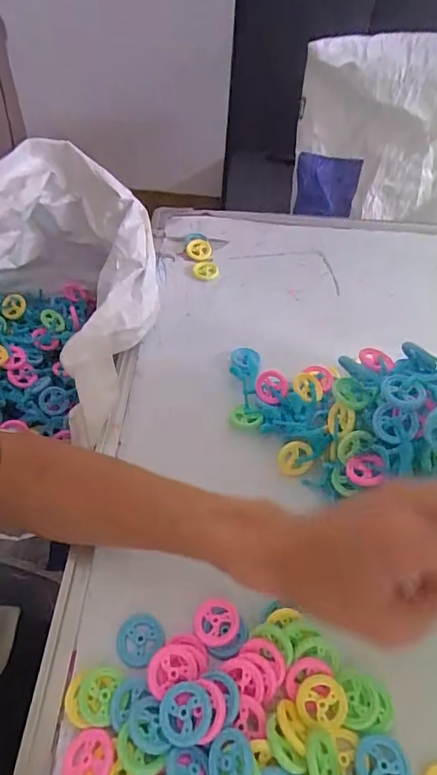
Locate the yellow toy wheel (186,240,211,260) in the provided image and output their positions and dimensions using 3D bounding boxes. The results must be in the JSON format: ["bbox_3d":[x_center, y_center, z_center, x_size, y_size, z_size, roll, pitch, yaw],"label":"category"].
[{"bbox_3d":[-0.025,-0.171,0.583,0.031,0.009,0.031,-2,76,8],"label":"yellow toy wheel"}]

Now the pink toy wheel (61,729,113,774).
[{"bbox_3d":[-0.073,0.207,0.259,0.027,0.009,0.029,2,49,-2],"label":"pink toy wheel"}]

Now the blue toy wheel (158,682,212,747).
[{"bbox_3d":[-0.019,0.182,0.263,0.029,0.004,0.029,2,49,-2],"label":"blue toy wheel"}]

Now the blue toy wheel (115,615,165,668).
[{"bbox_3d":[-0.051,0.162,0.303,0.028,0.004,0.030,2,49,-2],"label":"blue toy wheel"}]

